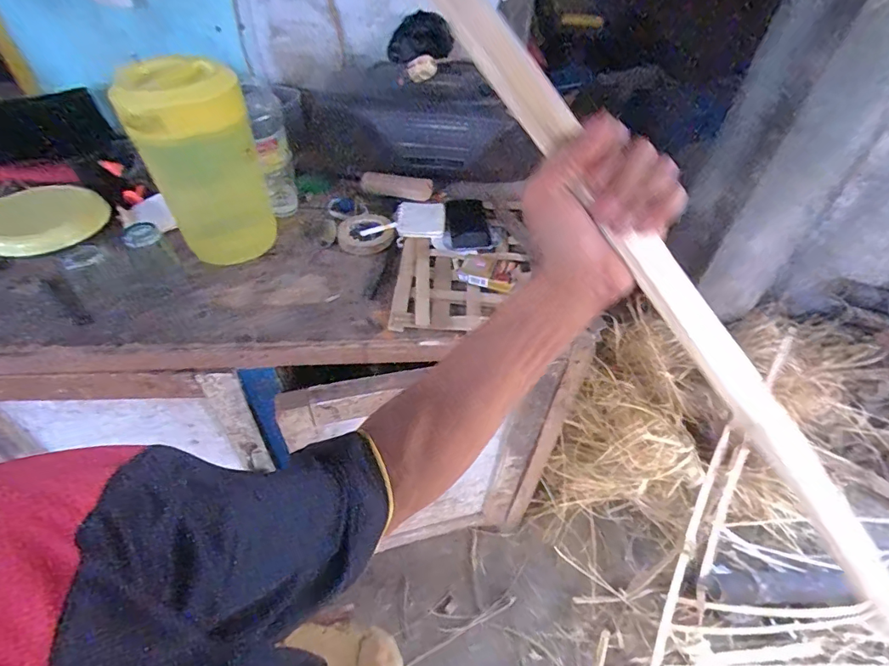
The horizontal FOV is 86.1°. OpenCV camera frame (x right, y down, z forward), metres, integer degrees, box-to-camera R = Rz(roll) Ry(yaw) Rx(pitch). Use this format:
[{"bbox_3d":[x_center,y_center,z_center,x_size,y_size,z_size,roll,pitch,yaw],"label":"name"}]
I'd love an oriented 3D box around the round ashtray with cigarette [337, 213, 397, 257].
[{"bbox_3d":[-0.137,-0.169,0.816,0.097,0.024,0.084,-33,58,-28],"label":"round ashtray with cigarette"}]

